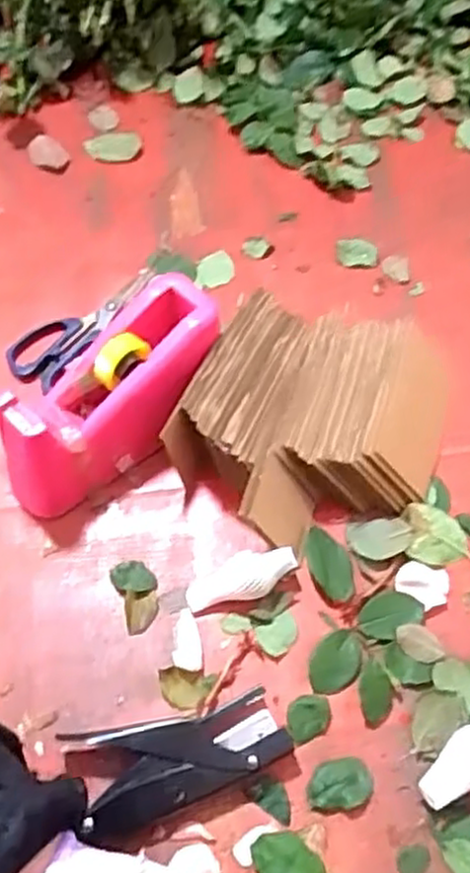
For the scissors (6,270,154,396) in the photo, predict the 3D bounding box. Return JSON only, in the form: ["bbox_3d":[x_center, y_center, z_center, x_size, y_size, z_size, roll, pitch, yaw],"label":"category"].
[{"bbox_3d":[-0.150,-0.113,0.700,0.061,0.012,0.162,29,63,16],"label":"scissors"}]

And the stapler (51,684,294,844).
[{"bbox_3d":[-0.035,0.213,0.490,0.136,0.030,0.064,-14,60,-8],"label":"stapler"}]

